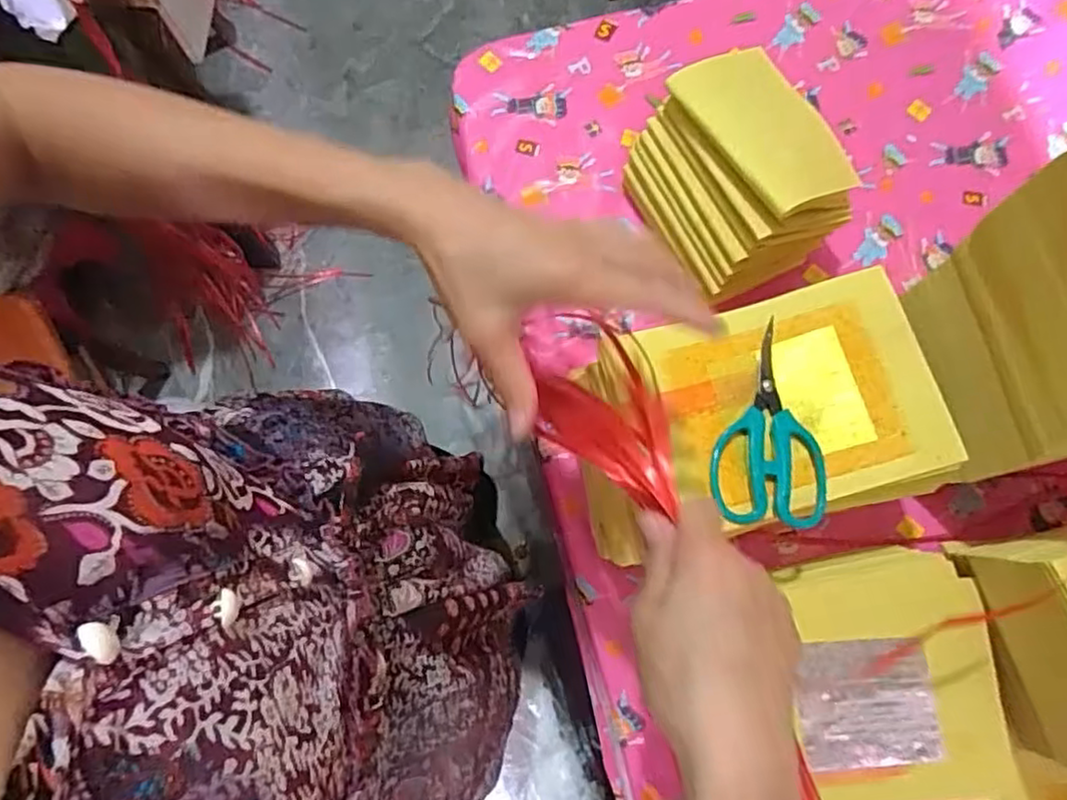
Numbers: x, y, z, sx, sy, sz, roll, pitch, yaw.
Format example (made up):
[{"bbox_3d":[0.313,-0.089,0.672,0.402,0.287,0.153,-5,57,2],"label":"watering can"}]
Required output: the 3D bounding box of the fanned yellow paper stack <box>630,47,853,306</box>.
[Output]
[{"bbox_3d":[0.178,-0.196,0.604,0.132,0.133,0.171,-28,79,-4],"label":"fanned yellow paper stack"}]

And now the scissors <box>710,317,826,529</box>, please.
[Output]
[{"bbox_3d":[0.175,0.019,0.503,0.081,0.009,0.146,4,79,2],"label":"scissors"}]

